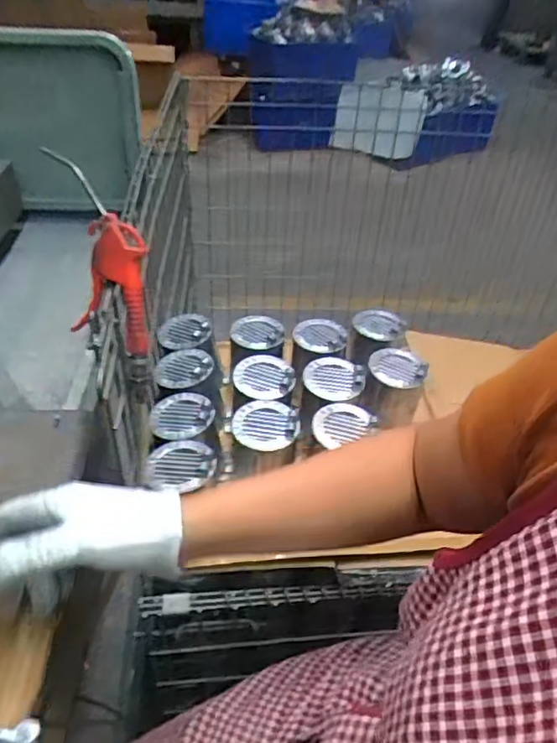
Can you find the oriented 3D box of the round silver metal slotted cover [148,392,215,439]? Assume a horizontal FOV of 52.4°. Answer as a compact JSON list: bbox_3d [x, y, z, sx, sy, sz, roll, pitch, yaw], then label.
[{"bbox_3d":[-0.131,0.057,0.770,0.083,0.024,0.083,3,40,-2],"label":"round silver metal slotted cover"}]

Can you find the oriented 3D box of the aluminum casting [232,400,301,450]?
[{"bbox_3d":[-0.017,0.065,0.749,0.085,0.025,0.080,3,40,-2],"label":"aluminum casting"}]

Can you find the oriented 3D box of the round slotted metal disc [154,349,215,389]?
[{"bbox_3d":[-0.141,-0.007,0.842,0.088,0.011,0.088,-17,39,5],"label":"round slotted metal disc"}]

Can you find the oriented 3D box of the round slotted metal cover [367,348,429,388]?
[{"bbox_3d":[0.179,-0.009,0.840,0.083,0.023,0.071,25,44,23],"label":"round slotted metal cover"}]

